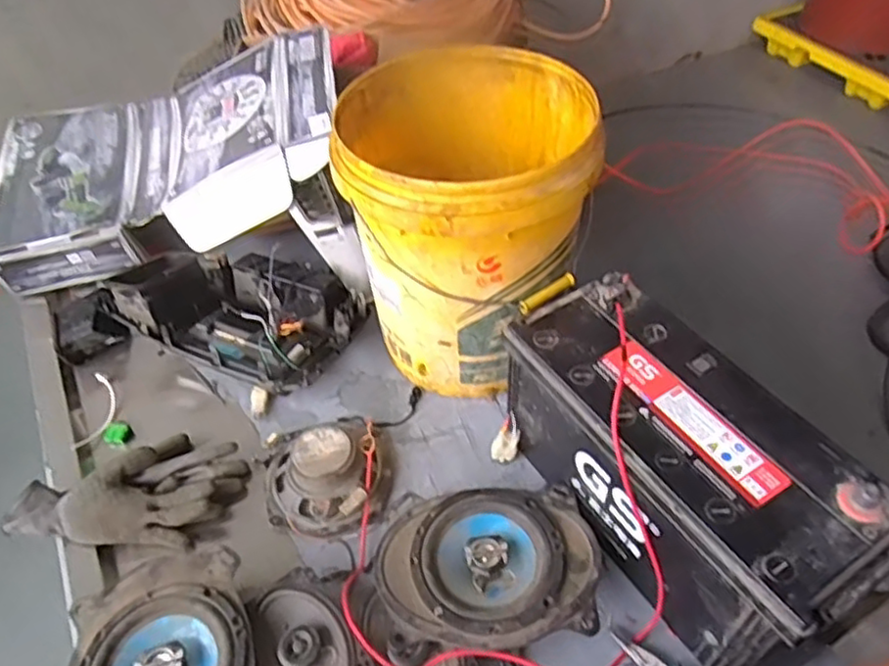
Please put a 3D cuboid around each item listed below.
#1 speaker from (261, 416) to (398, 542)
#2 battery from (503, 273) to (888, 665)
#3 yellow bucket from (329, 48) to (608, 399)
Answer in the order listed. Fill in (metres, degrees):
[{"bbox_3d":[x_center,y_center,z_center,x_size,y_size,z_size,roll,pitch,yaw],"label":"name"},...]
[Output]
[{"bbox_3d":[-0.147,0.166,0.815,0.158,0.060,0.147,-1,47,1],"label":"speaker"},{"bbox_3d":[0.238,0.141,0.701,0.157,0.217,0.378,-25,51,-19],"label":"battery"},{"bbox_3d":[0.029,-0.130,0.843,0.279,0.351,0.278,-1,47,1],"label":"yellow bucket"}]

